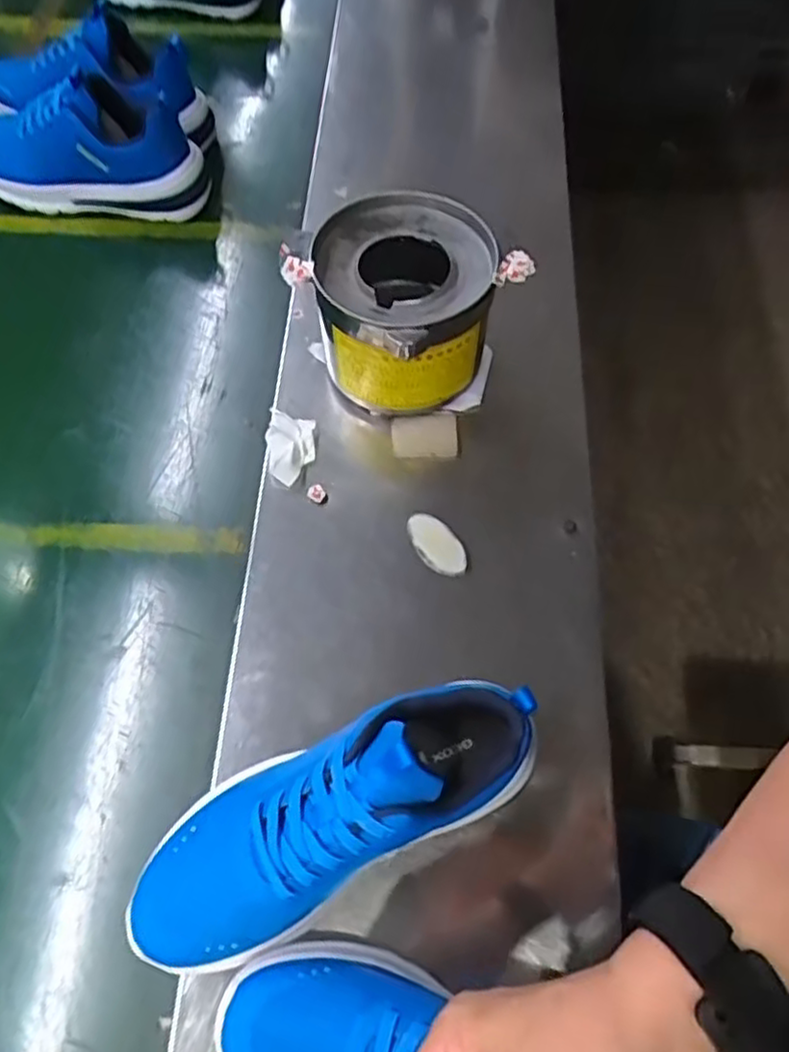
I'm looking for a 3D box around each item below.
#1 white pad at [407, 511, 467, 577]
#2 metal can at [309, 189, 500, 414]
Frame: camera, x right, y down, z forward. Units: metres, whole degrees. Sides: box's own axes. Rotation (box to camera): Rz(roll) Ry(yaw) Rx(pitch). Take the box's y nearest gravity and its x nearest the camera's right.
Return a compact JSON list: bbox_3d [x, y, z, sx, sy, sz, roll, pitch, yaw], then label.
[{"bbox_3d":[0.033,0.014,0.555,0.032,0.010,0.058,-35,69,-19],"label":"white pad"},{"bbox_3d":[0.006,-0.177,0.585,0.136,0.112,0.157,5,62,0],"label":"metal can"}]

